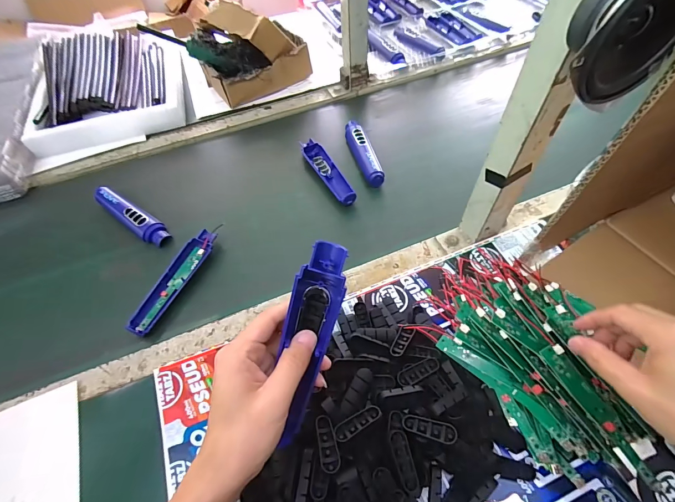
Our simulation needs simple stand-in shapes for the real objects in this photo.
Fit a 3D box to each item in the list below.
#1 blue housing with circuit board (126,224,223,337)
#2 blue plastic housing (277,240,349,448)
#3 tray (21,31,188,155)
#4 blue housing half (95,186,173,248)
[{"bbox_3d":[-0.227,0.033,0.484,0.033,0.020,0.183,21,59,16],"label":"blue housing with circuit board"},{"bbox_3d":[-0.023,0.079,0.278,0.037,0.026,0.175,13,101,11],"label":"blue plastic housing"},{"bbox_3d":[-0.502,-0.373,0.763,0.289,0.077,0.371,-16,56,-8],"label":"tray"},{"bbox_3d":[-0.339,-0.058,0.555,0.165,0.026,0.038,29,62,21],"label":"blue housing half"}]

